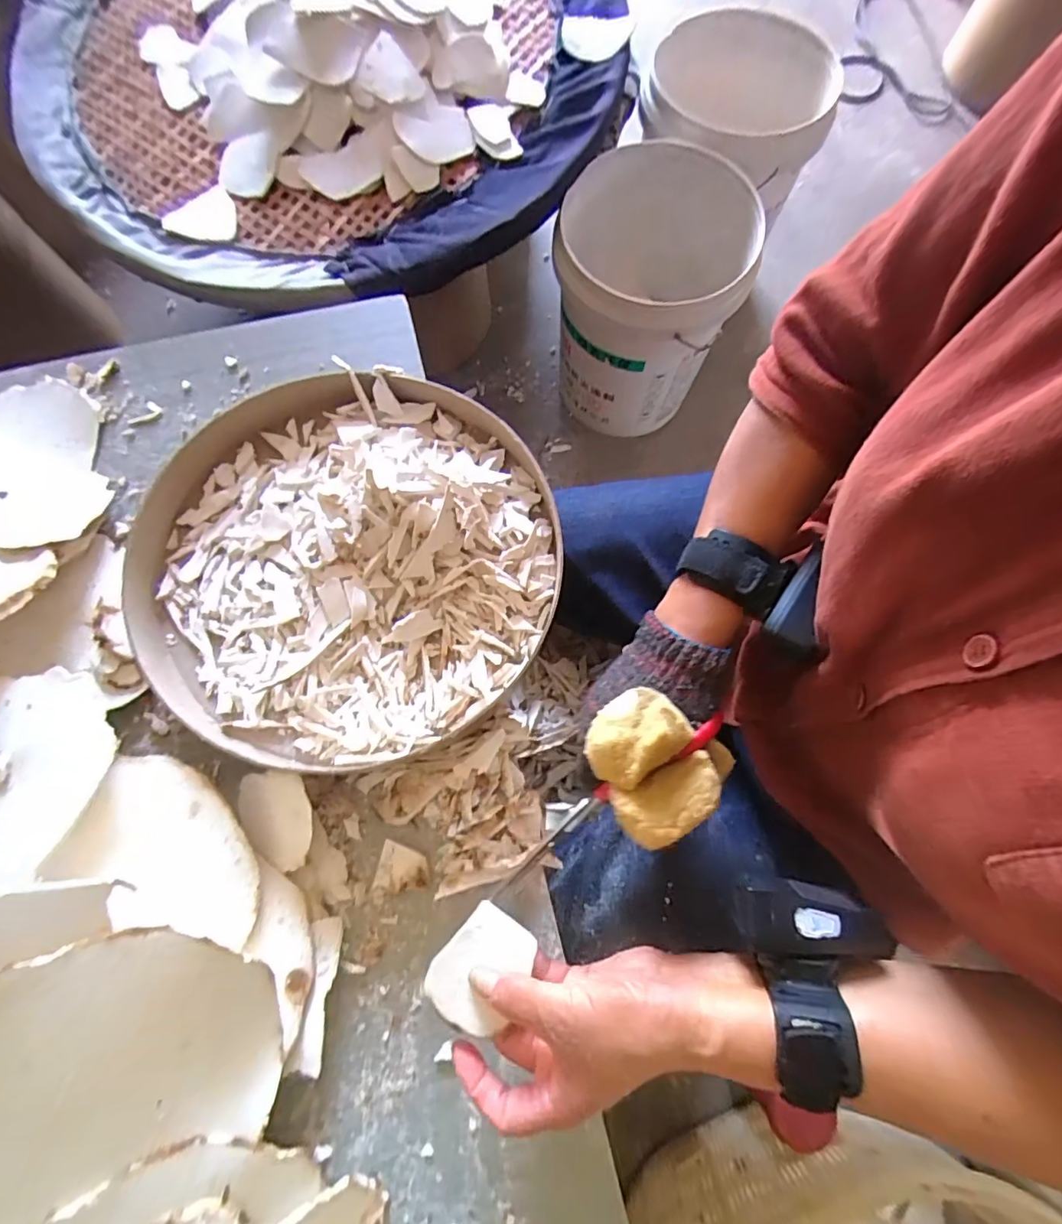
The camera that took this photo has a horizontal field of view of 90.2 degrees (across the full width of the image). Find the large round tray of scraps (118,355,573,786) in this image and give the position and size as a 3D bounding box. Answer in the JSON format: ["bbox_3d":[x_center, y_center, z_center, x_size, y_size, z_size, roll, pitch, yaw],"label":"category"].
[{"bbox_3d":[-0.137,-0.043,0.397,0.300,0.053,0.294,0,77,0],"label":"large round tray of scraps"}]

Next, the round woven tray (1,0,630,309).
[{"bbox_3d":[-0.337,-0.792,0.748,0.886,0.097,0.745,32,79,7],"label":"round woven tray"}]

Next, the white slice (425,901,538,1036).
[{"bbox_3d":[-0.029,0.206,0.305,0.048,0.007,0.061,34,79,8],"label":"white slice"}]

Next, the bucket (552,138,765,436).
[{"bbox_3d":[0.187,-0.513,0.888,0.284,0.347,0.290,0,77,0],"label":"bucket"}]

